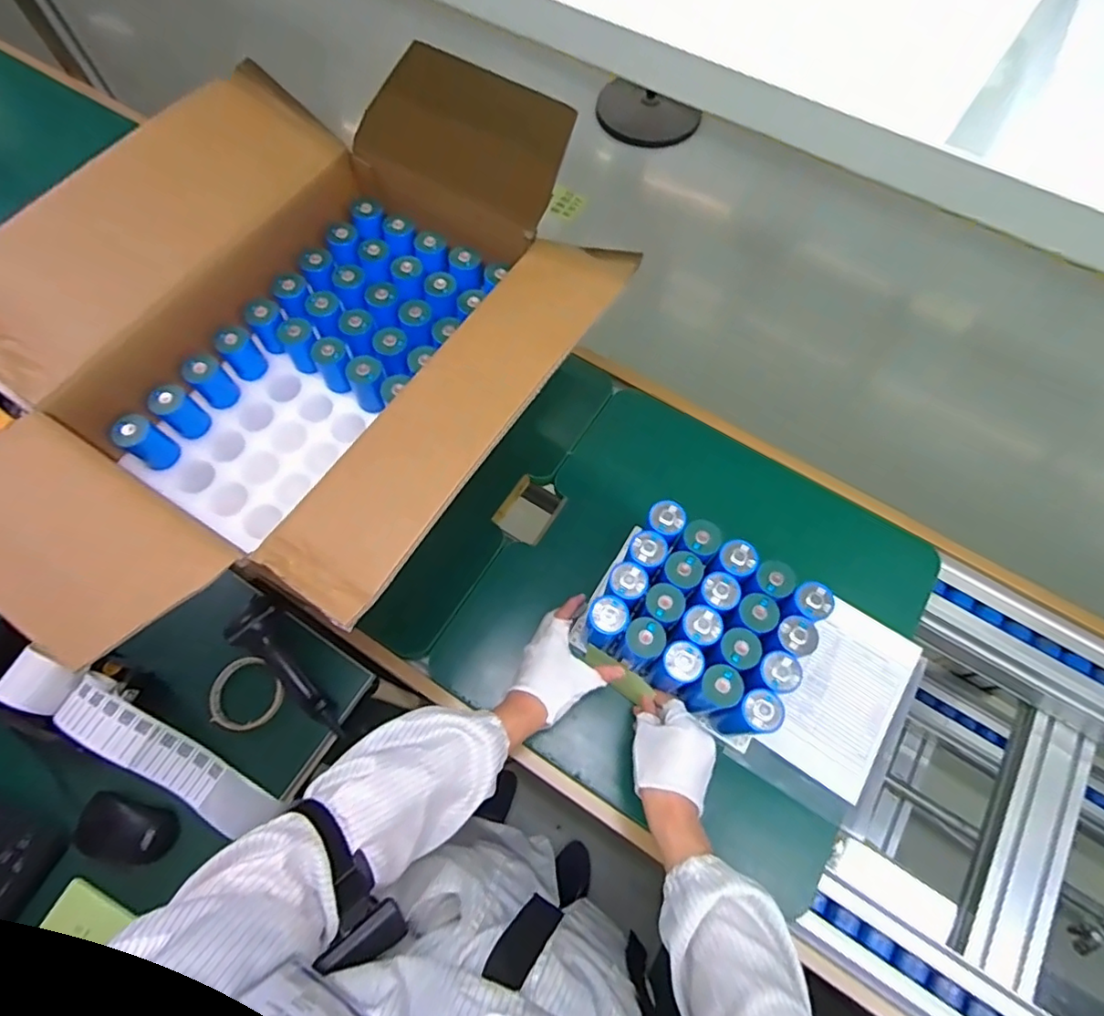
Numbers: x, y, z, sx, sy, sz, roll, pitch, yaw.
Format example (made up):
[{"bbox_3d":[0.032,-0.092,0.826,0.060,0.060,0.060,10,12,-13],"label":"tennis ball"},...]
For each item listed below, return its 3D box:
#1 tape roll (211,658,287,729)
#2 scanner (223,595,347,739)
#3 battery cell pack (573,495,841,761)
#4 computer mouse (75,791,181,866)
[{"bbox_3d":[-0.381,0.233,0.724,0.085,0.014,0.085,0,67,0],"label":"tape roll"},{"bbox_3d":[-0.321,0.201,0.716,0.069,0.052,0.200,-37,89,-15],"label":"scanner"},{"bbox_3d":[0.160,0.127,0.642,0.212,0.127,0.166,30,70,11],"label":"battery cell pack"},{"bbox_3d":[-0.487,0.366,0.654,0.108,0.029,0.061,15,68,6],"label":"computer mouse"}]

